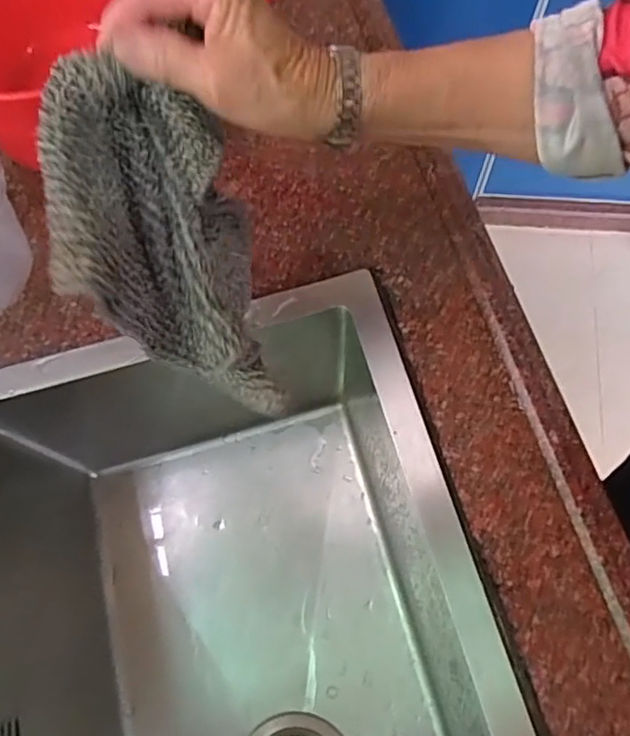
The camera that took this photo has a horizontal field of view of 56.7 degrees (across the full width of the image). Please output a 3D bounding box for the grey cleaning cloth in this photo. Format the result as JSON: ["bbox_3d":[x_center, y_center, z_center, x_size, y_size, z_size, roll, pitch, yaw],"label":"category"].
[{"bbox_3d":[-0.085,-0.064,0.333,0.090,0.144,0.143,-9,69,-2],"label":"grey cleaning cloth"}]

